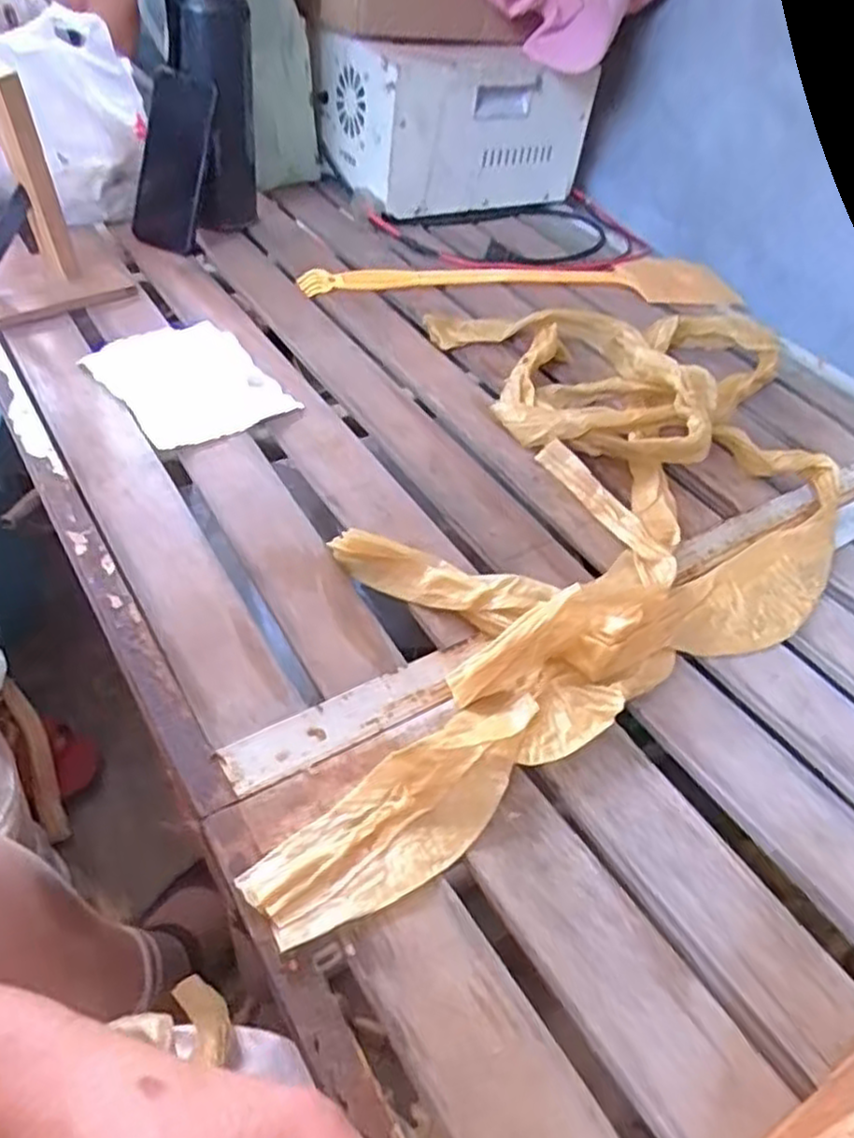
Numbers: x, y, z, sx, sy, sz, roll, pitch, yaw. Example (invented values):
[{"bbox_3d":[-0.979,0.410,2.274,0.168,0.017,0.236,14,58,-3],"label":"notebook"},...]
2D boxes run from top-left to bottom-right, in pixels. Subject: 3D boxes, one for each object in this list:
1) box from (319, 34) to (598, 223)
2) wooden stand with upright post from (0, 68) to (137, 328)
[{"bbox_3d":[0.034,-0.584,0.973,0.318,0.180,0.180,-19,52,-27],"label":"box"},{"bbox_3d":[-0.381,-0.331,0.660,0.180,0.179,0.199,-15,51,-23],"label":"wooden stand with upright post"}]

